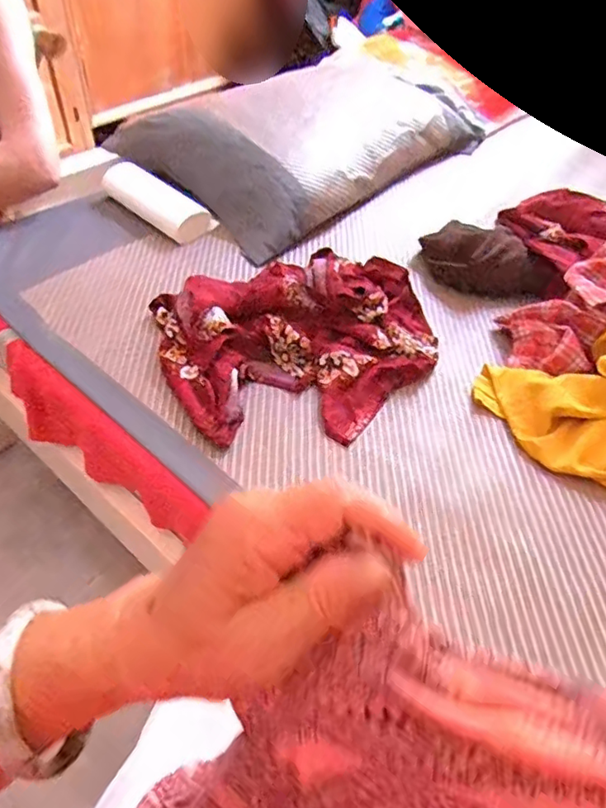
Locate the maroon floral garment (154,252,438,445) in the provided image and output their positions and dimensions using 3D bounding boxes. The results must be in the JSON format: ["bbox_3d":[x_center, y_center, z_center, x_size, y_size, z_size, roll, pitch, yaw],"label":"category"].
[{"bbox_3d":[0.010,-0.087,0.720,0.356,0.076,0.271,-13,50,-16],"label":"maroon floral garment"}]

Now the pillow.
[{"bbox_3d":[0.030,-0.503,1.011,0.604,0.107,0.338,-34,59,-30],"label":"pillow"}]

